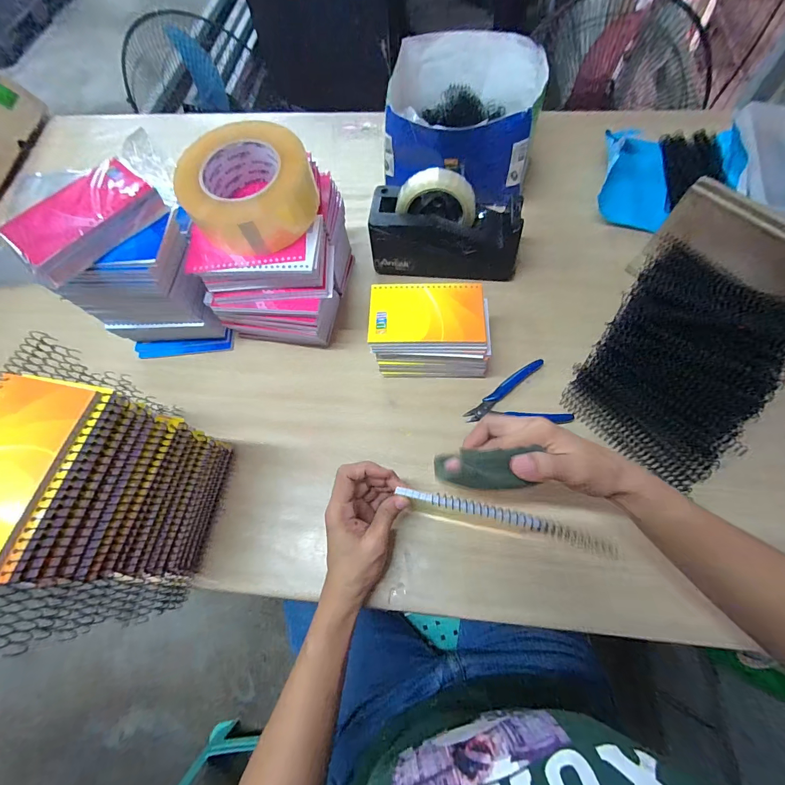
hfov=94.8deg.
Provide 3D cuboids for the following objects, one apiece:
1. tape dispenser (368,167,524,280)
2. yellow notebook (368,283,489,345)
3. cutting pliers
[{"bbox_3d":[0.073,-0.223,0.501,0.201,0.129,0.077,12,68,8],"label":"tape dispenser"},{"bbox_3d":[0.041,-0.095,0.426,0.133,0.012,0.081,1,66,3],"label":"yellow notebook"},{"bbox_3d":[0.152,0.013,0.460,0.123,0.006,0.086,-17,67,-4],"label":"cutting pliers"}]

